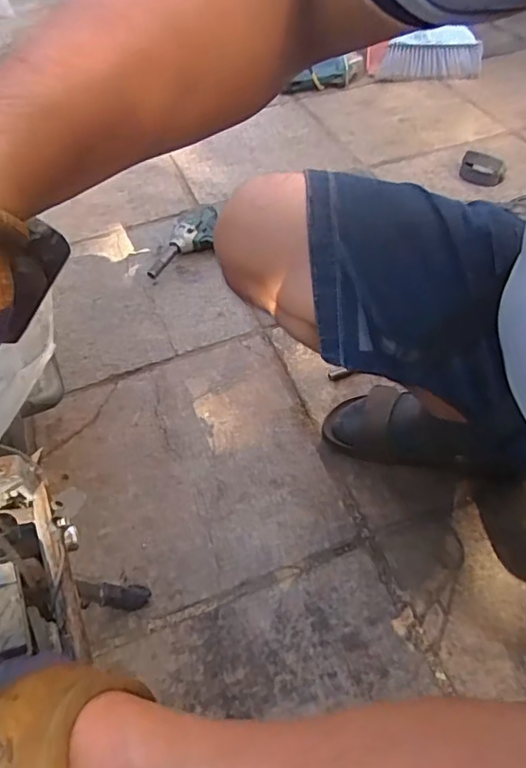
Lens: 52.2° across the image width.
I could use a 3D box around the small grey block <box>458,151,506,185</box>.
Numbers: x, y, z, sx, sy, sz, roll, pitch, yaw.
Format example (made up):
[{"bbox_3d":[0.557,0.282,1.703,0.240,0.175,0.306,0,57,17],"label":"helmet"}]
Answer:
[{"bbox_3d":[0.491,-0.482,1.204,0.098,0.049,0.044,25,56,21],"label":"small grey block"}]

